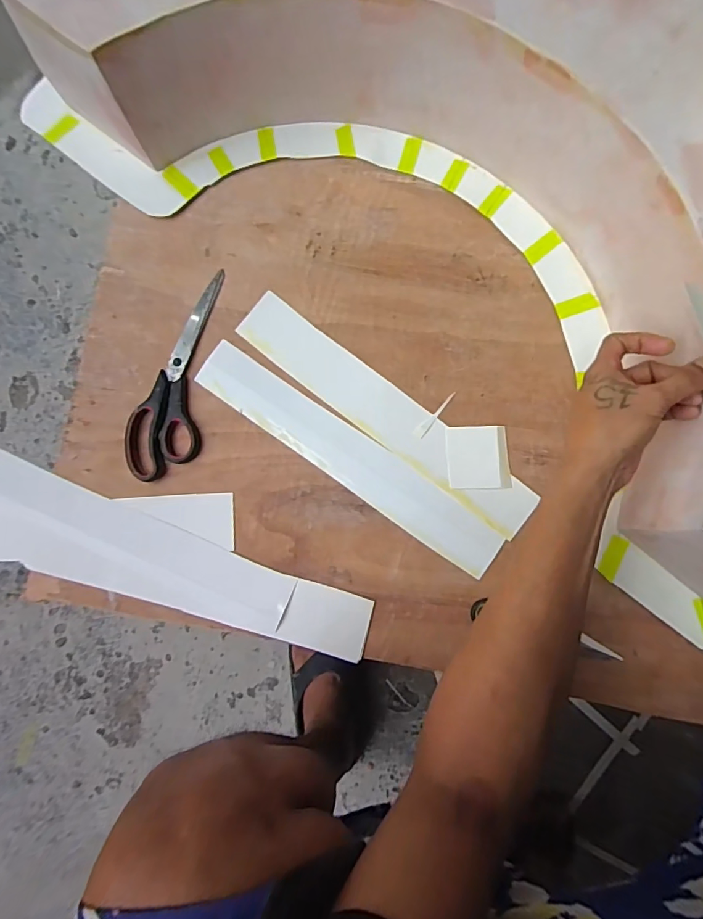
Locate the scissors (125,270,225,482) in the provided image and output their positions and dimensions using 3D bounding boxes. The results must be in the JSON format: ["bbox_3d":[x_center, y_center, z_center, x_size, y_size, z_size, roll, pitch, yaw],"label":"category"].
[{"bbox_3d":[-0.185,-0.092,0.493,0.074,0.013,0.229,10,85,4],"label":"scissors"}]

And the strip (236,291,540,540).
[{"bbox_3d":[0.032,-0.052,0.485,0.351,0.004,0.057,38,88,6],"label":"strip"}]

